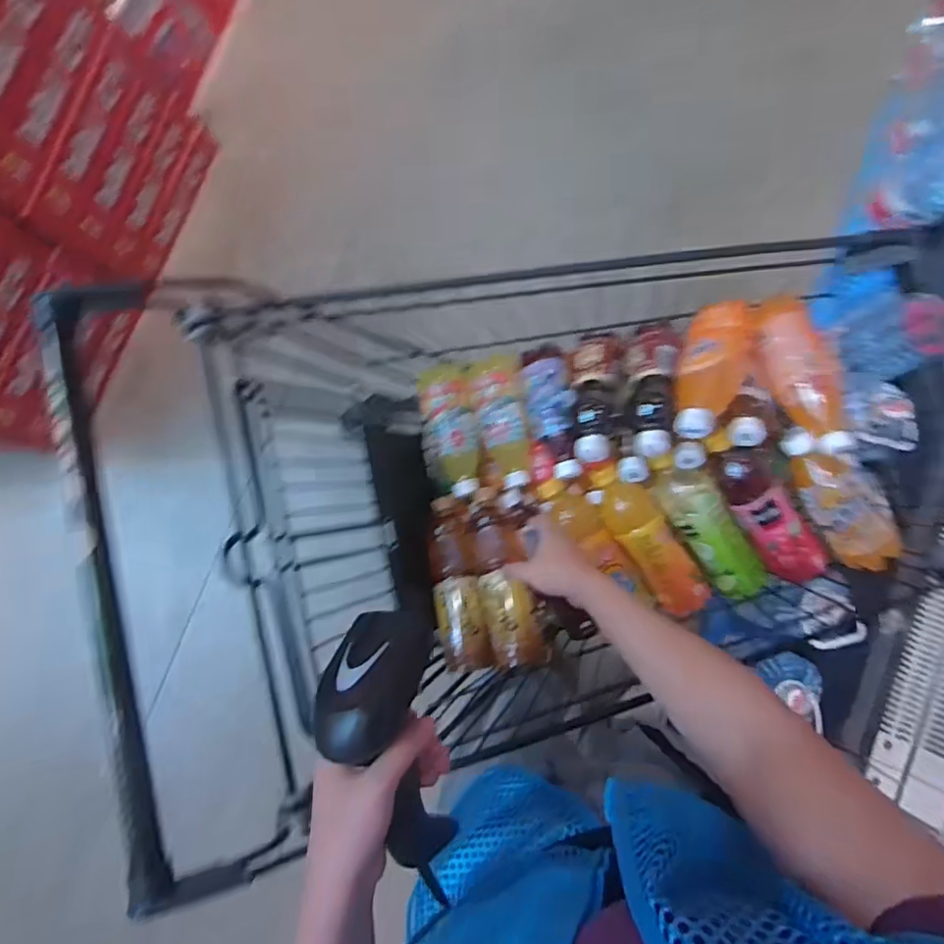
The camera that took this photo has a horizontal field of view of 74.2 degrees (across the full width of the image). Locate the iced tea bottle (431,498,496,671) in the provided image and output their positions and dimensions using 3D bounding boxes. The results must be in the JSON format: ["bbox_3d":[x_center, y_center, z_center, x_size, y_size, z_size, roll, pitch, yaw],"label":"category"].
[{"bbox_3d":[-0.022,0.128,0.772,0.058,0.058,0.224,-10,67,0],"label":"iced tea bottle"}]

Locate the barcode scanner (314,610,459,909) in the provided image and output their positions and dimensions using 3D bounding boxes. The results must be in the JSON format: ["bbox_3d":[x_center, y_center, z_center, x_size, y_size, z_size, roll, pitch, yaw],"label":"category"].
[{"bbox_3d":[-0.053,0.201,0.418,0.075,0.063,0.198,-10,99,0],"label":"barcode scanner"}]

